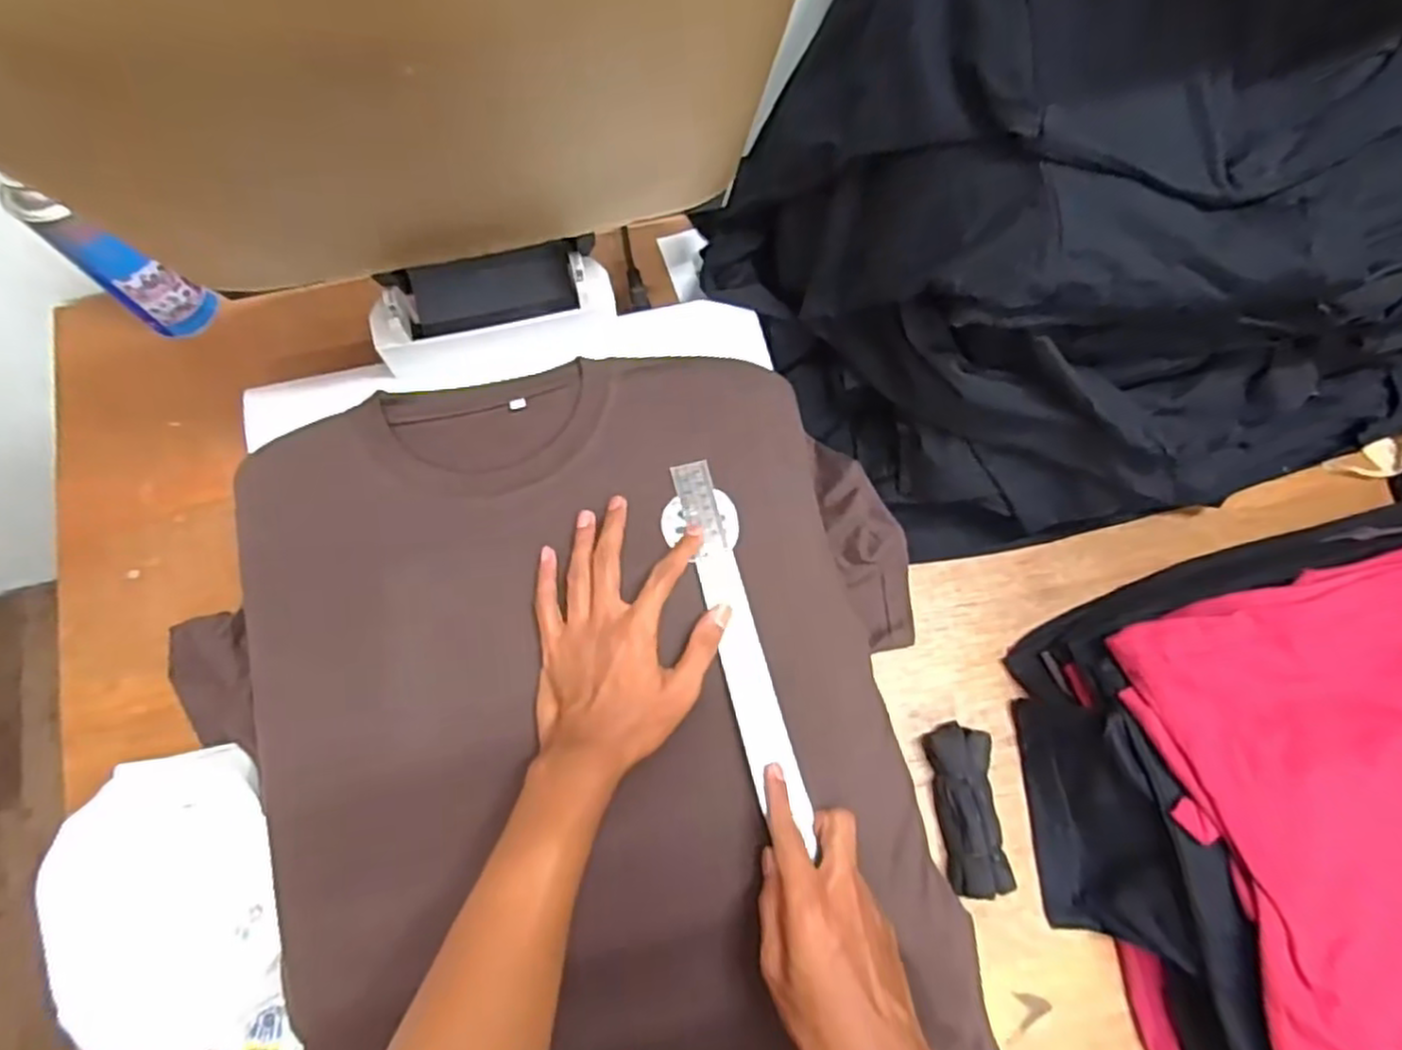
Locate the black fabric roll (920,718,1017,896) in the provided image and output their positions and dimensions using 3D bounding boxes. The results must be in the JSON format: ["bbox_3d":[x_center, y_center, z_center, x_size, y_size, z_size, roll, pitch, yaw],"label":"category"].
[{"bbox_3d":[0.213,0.226,0.585,0.046,0.030,0.125,-3,74,-4],"label":"black fabric roll"}]

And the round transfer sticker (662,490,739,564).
[{"bbox_3d":[0.000,-0.001,0.544,0.055,0.004,0.052,0,71,0],"label":"round transfer sticker"}]

